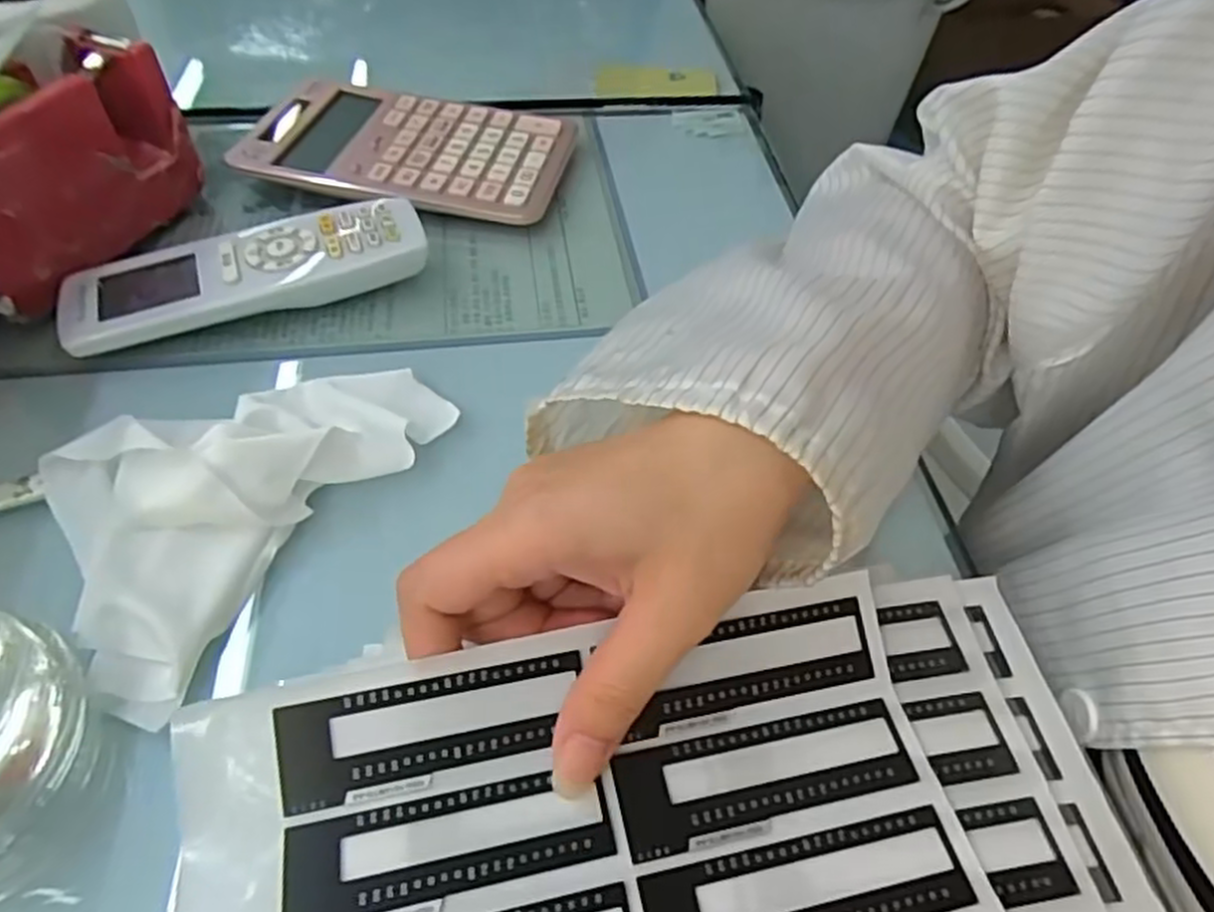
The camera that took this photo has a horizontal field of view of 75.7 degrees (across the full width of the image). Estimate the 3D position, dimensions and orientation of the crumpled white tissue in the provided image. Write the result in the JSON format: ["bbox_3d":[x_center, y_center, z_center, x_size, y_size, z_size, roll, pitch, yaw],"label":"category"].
[{"bbox_3d":[-0.144,0.005,0.294,0.099,0.032,0.156,26,54,18],"label":"crumpled white tissue"}]

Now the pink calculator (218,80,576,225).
[{"bbox_3d":[-0.126,-0.181,0.457,0.203,0.020,0.103,10,50,5],"label":"pink calculator"}]

